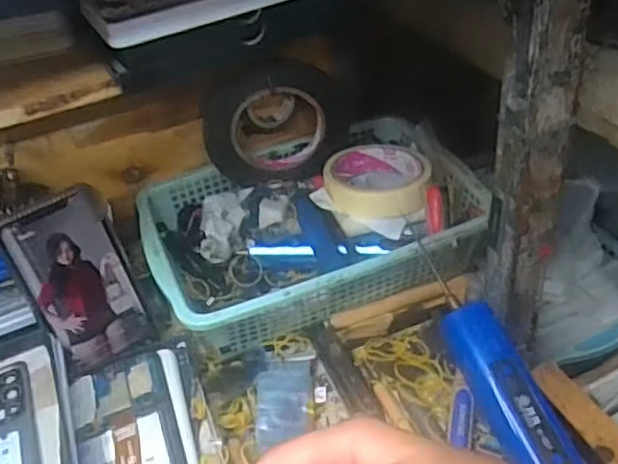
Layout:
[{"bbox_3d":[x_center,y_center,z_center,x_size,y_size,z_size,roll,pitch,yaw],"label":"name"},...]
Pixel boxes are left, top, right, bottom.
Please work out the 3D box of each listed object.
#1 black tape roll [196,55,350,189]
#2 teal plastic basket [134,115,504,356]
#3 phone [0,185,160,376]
[{"bbox_3d":[-0.029,-0.094,0.572,0.127,0.105,0.041,-11,39,-4],"label":"black tape roll"},{"bbox_3d":[0.000,0.000,0.559,0.265,0.067,0.186,-17,40,-12],"label":"teal plastic basket"},{"bbox_3d":[-0.171,0.039,0.489,0.073,0.138,0.013,-27,25,-25],"label":"phone"}]

